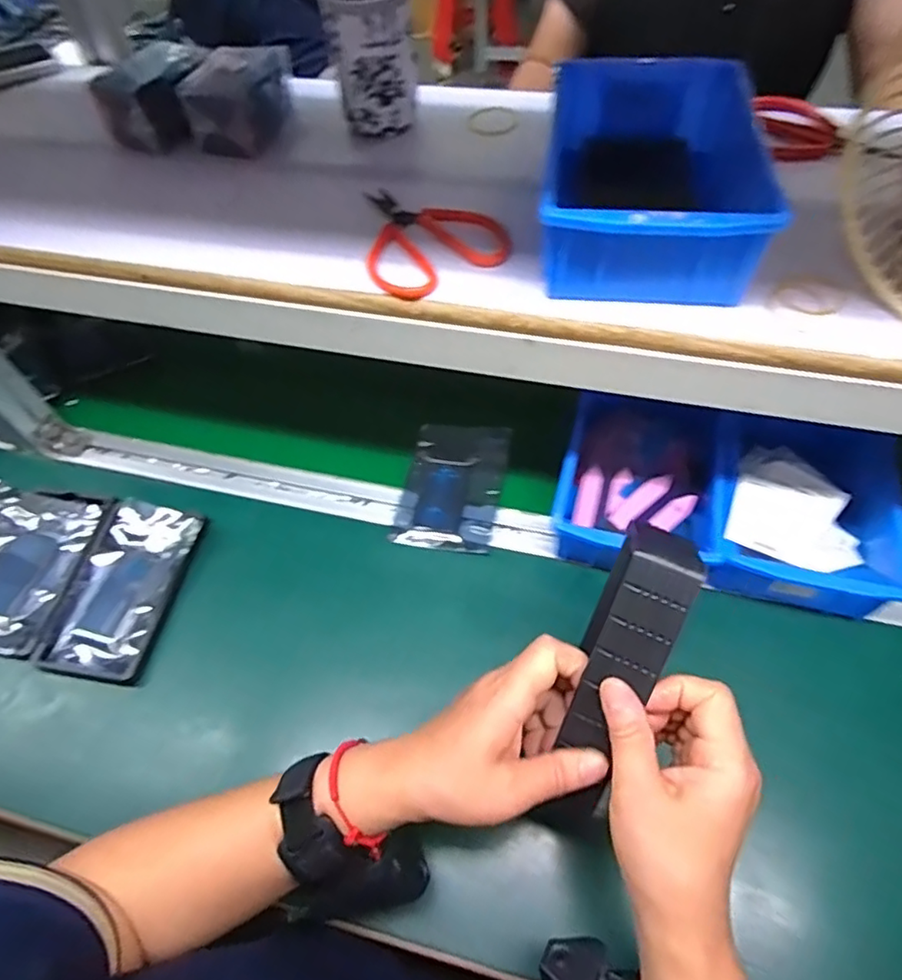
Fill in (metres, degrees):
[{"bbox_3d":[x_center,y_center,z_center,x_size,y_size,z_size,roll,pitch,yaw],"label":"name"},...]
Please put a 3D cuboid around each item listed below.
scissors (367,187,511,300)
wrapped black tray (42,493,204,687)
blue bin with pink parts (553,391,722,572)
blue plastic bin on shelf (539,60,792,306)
[{"bbox_3d":[-0.008,-0.178,0.428,0.099,0.014,0.120,-3,55,1],"label":"scissors"},{"bbox_3d":[-0.287,0.084,0.532,0.094,0.019,0.159,8,56,9],"label":"wrapped black tray"},{"bbox_3d":[0.168,-0.010,0.542,0.130,0.061,0.172,12,56,12],"label":"blue bin with pink parts"},{"bbox_3d":[0.130,-0.205,0.402,0.130,0.067,0.196,7,55,8],"label":"blue plastic bin on shelf"}]

